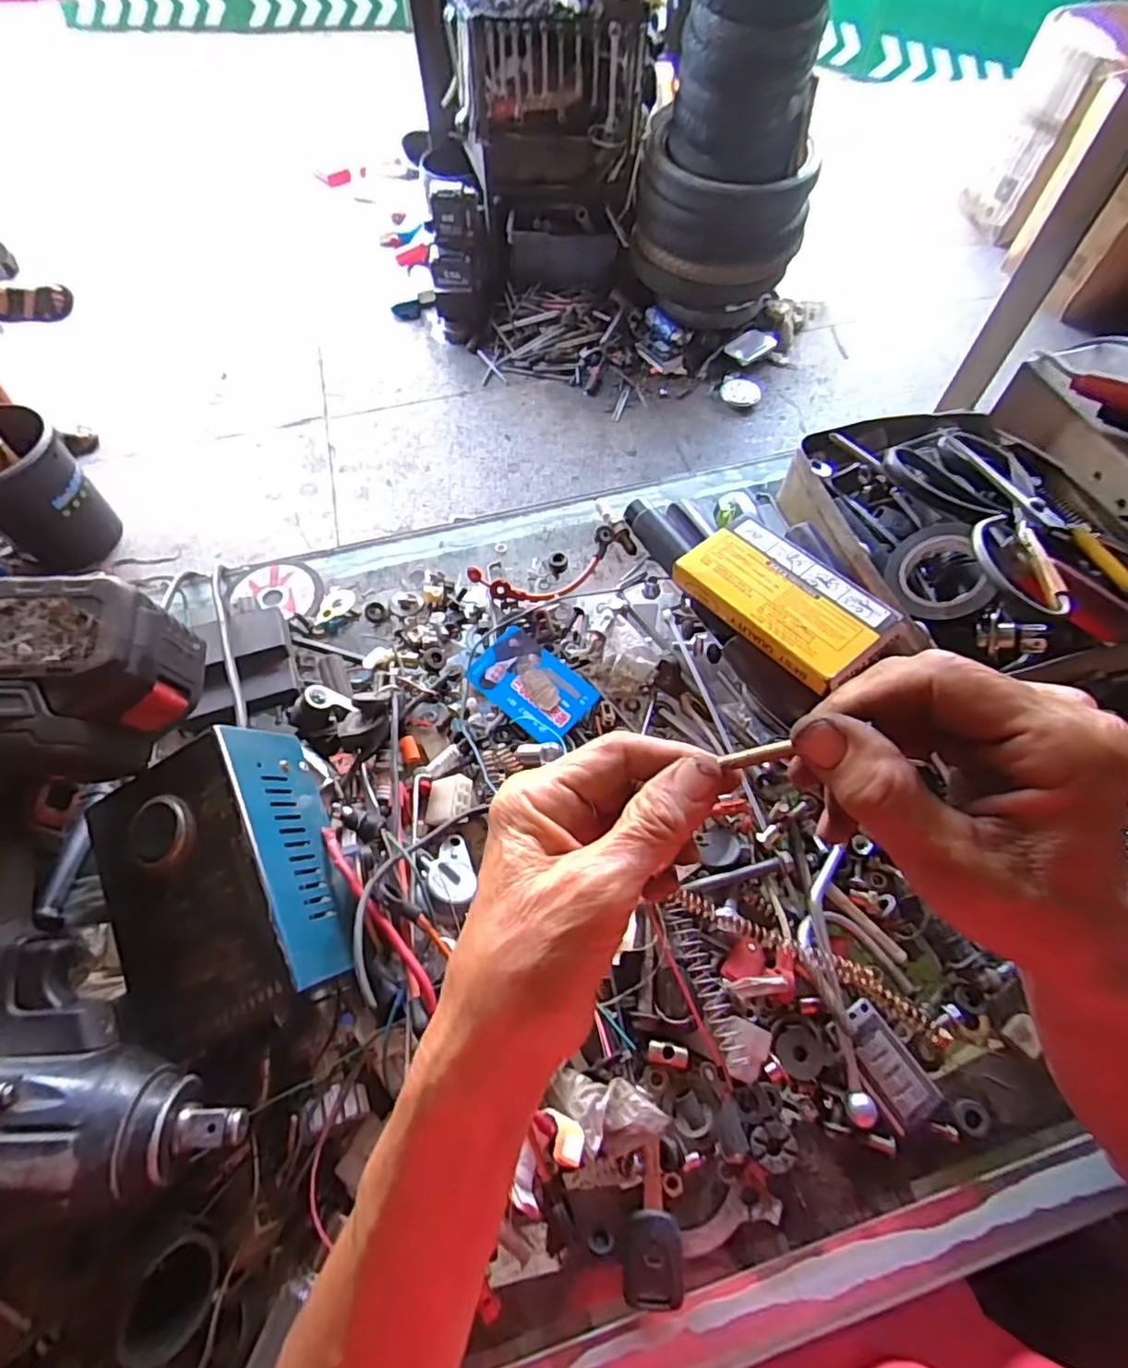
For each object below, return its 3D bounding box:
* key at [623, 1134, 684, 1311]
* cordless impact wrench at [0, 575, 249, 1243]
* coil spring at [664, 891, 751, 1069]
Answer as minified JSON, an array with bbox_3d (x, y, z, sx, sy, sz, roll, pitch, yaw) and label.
[{"bbox_3d":[0.042,0.257,0.296,0.027,0.011,0.068,-3,65,11],"label":"key"},{"bbox_3d":[-0.228,0.082,0.276,0.164,0.075,0.252,-5,76,-3],"label":"cordless impact wrench"},{"bbox_3d":[0.080,0.165,0.343,0.015,0.018,0.088,-16,63,-8],"label":"coil spring"}]

